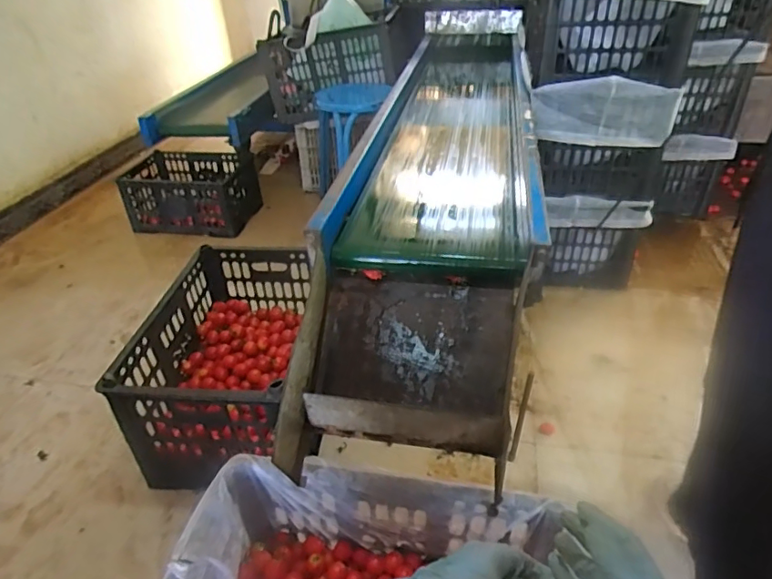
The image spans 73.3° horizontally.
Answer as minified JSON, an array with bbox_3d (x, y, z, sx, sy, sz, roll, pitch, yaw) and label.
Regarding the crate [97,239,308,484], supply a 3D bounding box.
[{"bbox_3d":[-0.329,0.137,1.107,0.298,0.243,0.477,-2,35,2],"label":"crate"}]

